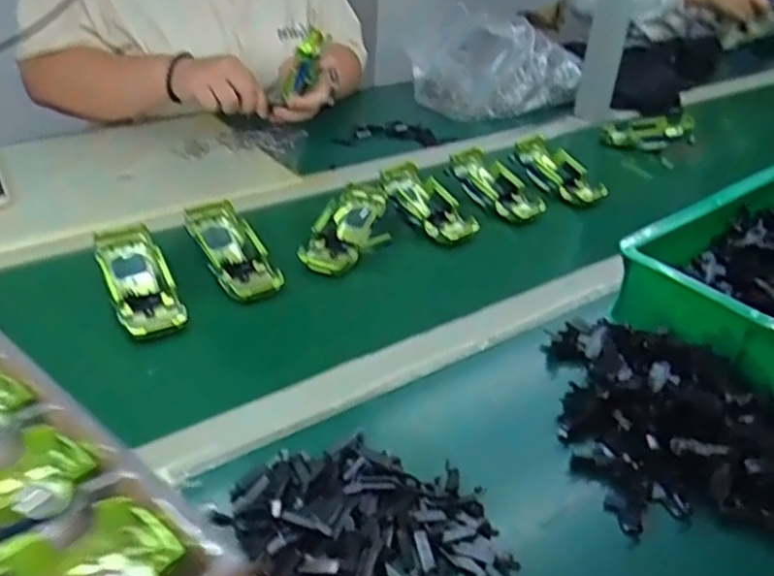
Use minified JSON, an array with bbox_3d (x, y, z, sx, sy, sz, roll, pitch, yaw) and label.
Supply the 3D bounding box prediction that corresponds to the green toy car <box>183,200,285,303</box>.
[{"bbox_3d":[-0.156,-0.034,0.669,0.060,0.035,0.133,-12,49,-35],"label":"green toy car"}]

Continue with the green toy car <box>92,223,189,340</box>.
[{"bbox_3d":[-0.225,-0.007,0.610,0.054,0.037,0.129,-17,38,-28],"label":"green toy car"}]

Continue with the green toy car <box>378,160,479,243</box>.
[{"bbox_3d":[0.043,-0.097,0.779,0.058,0.032,0.139,-21,55,-34],"label":"green toy car"}]

